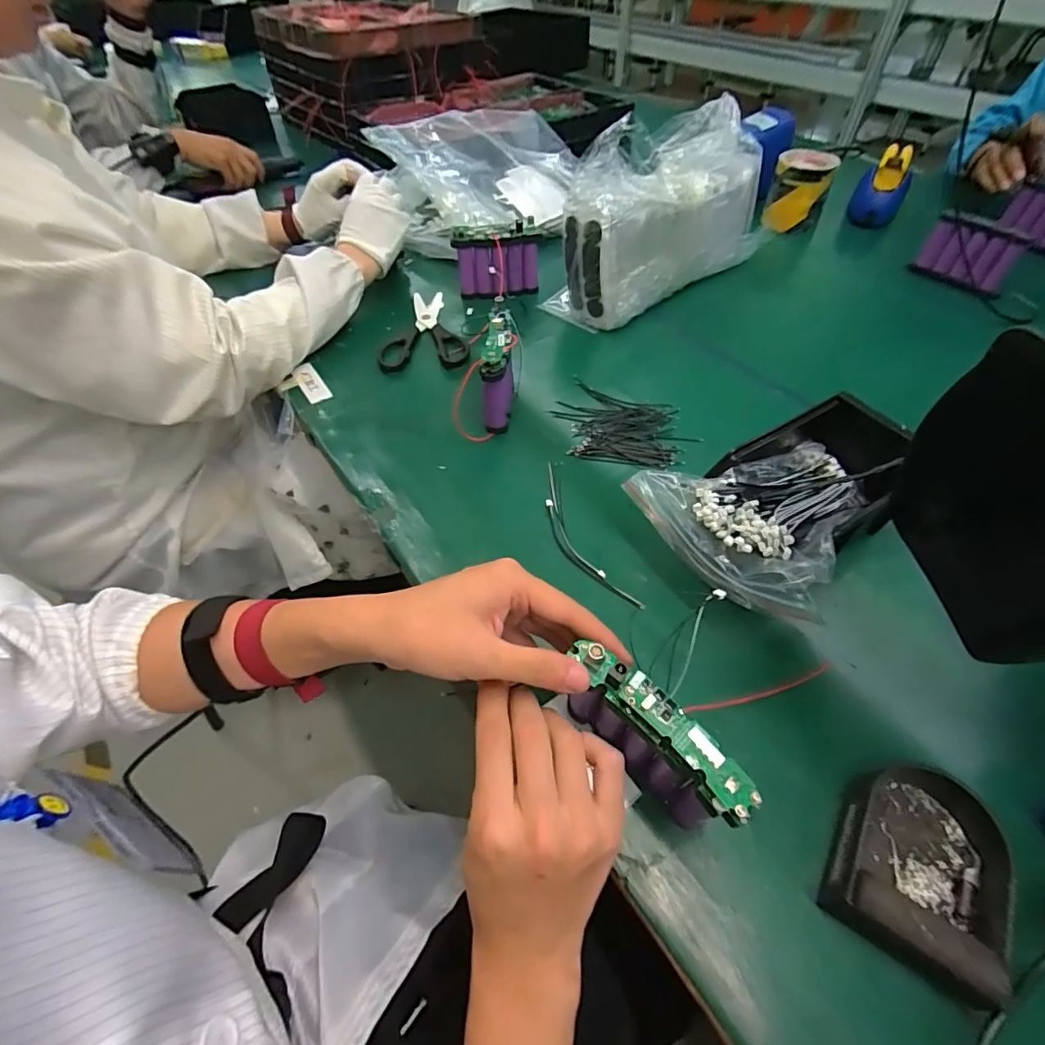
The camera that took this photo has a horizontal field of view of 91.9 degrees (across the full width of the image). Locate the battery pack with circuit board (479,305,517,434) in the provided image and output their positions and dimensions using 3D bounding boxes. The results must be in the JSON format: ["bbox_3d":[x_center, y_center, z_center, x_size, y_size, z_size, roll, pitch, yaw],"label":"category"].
[{"bbox_3d":[-0.023,-0.155,0.523,0.028,0.096,0.083,3,52,2],"label":"battery pack with circuit board"}]

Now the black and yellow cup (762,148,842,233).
[{"bbox_3d":[0.438,-0.530,0.808,0.085,0.091,0.078,22,55,19],"label":"black and yellow cup"}]

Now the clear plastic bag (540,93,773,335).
[{"bbox_3d":[0.192,-0.400,0.660,0.303,0.196,0.102,-33,59,-24],"label":"clear plastic bag"}]

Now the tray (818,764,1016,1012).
[{"bbox_3d":[0.227,0.192,0.288,0.084,0.039,0.109,36,60,24],"label":"tray"}]

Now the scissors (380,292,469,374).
[{"bbox_3d":[-0.126,-0.251,0.658,0.108,0.015,0.176,-3,52,-3],"label":"scissors"}]

